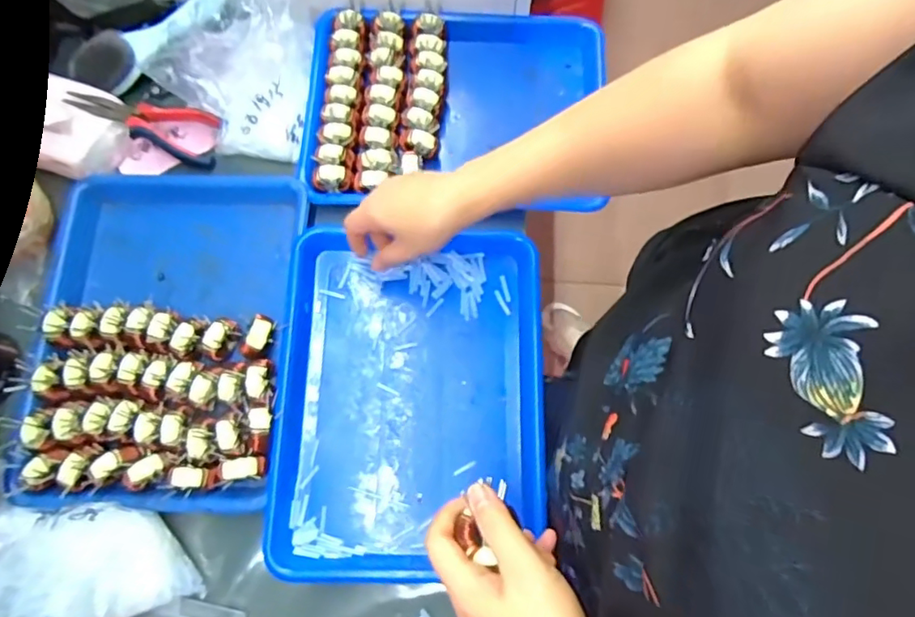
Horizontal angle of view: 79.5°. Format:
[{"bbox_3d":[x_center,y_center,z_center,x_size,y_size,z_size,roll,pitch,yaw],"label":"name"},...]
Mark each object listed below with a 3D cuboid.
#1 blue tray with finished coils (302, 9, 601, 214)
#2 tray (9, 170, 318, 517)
[{"bbox_3d":[0.000,-0.227,0.629,0.331,0.069,0.235,1,74,-1],"label":"blue tray with finished coils"},{"bbox_3d":[-0.289,0.018,0.538,0.246,0.046,0.331,3,74,0],"label":"tray"}]

